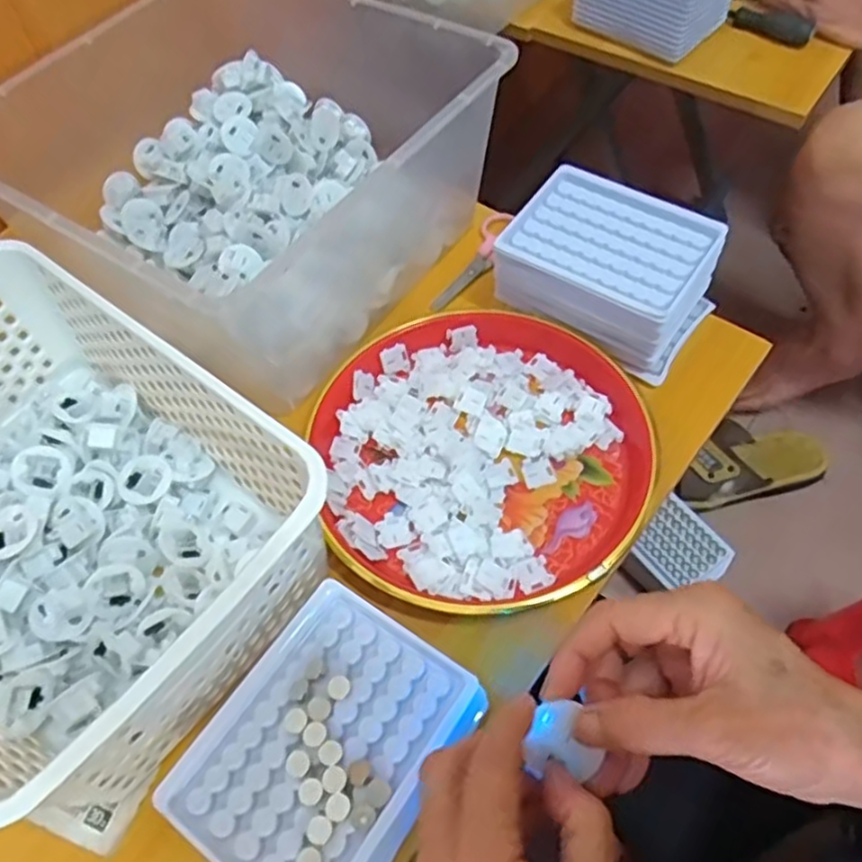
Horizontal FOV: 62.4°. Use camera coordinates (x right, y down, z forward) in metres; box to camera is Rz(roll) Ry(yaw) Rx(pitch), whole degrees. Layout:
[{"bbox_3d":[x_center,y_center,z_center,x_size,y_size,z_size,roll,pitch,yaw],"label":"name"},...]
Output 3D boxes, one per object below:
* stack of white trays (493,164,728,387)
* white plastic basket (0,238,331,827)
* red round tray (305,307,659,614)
[{"bbox_3d":[0.127,-0.118,0.515,0.141,0.063,0.101,28,63,20],"label":"stack of white trays"},{"bbox_3d":[-0.221,0.042,0.408,0.304,0.105,0.204,33,65,22],"label":"white plastic basket"},{"bbox_3d":[0.029,0.014,0.468,0.219,0.028,0.211,-2,57,3],"label":"red round tray"}]

